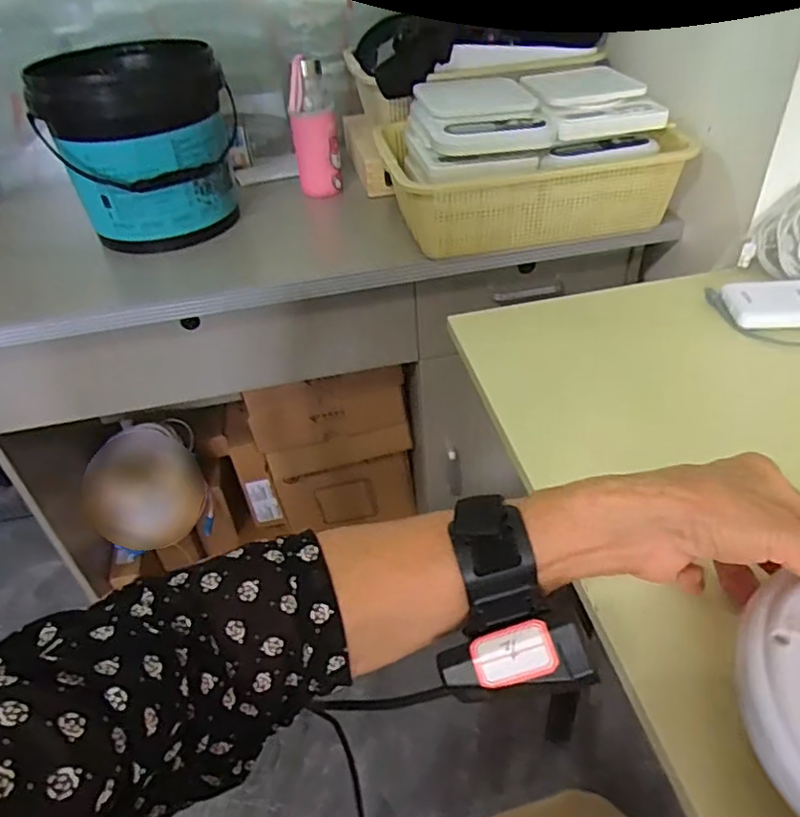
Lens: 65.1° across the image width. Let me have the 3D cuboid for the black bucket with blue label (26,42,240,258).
[{"bbox_3d":[-0.334,-0.344,0.840,0.227,0.220,0.199,-18,41,-16],"label":"black bucket with blue label"}]

